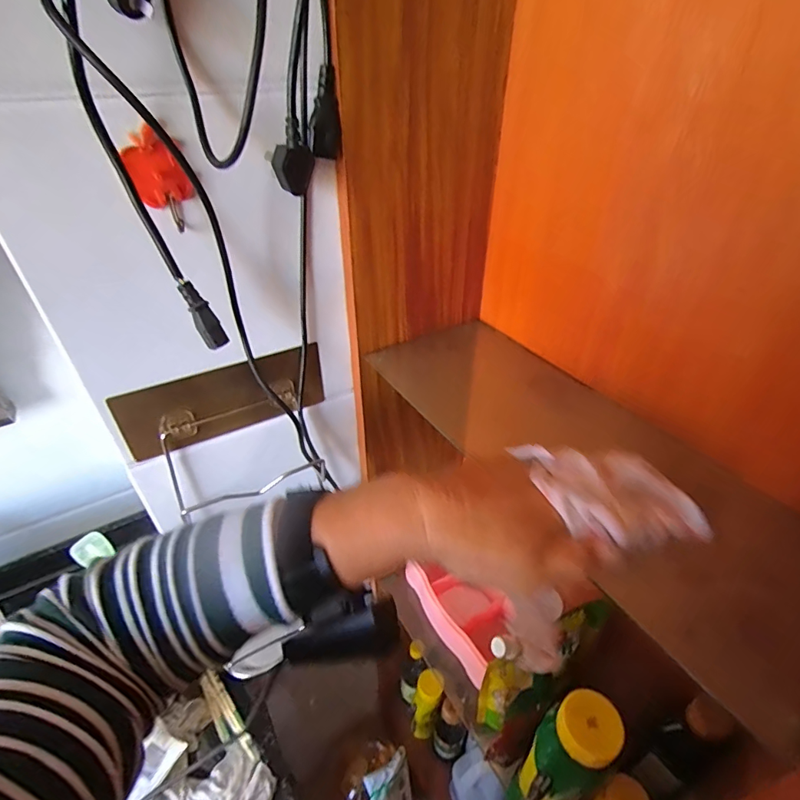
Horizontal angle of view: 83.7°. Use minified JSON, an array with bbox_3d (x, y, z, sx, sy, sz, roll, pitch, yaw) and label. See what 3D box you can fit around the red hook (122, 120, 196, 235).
[{"bbox_3d":[-0.171,-0.158,0.322,0.037,0.062,0.020,-16,41,-19],"label":"red hook"}]

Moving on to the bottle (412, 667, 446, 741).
[{"bbox_3d":[0.058,0.652,0.949,0.057,0.228,0.063,12,40,16],"label":"bottle"}]

